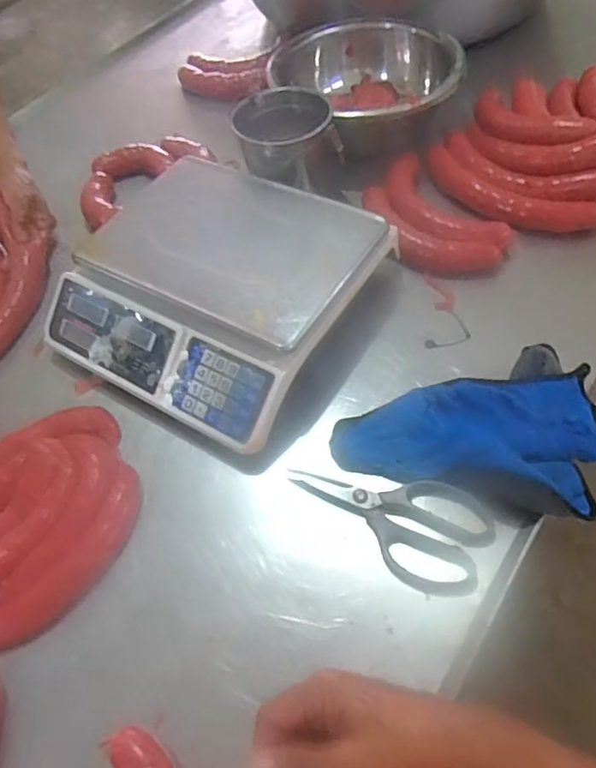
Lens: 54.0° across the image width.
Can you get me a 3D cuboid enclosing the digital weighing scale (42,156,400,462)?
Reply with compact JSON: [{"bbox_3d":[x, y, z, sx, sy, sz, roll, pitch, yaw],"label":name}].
[{"bbox_3d":[-0.102,-0.119,0.714,0.332,0.101,0.317,26,62,21],"label":"digital weighing scale"}]

